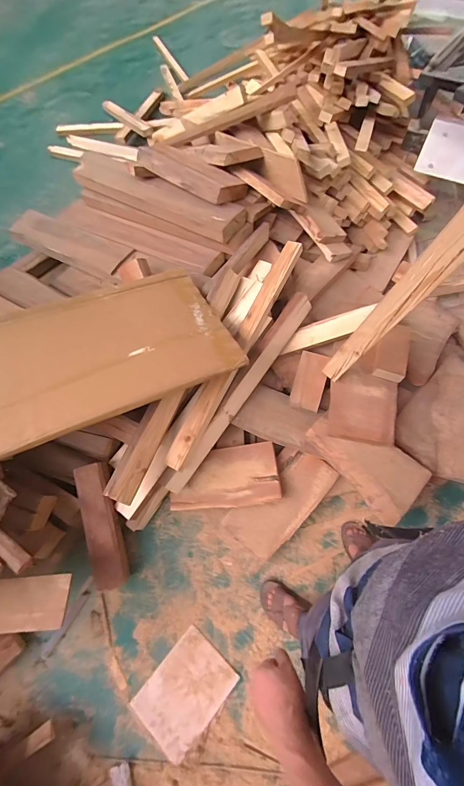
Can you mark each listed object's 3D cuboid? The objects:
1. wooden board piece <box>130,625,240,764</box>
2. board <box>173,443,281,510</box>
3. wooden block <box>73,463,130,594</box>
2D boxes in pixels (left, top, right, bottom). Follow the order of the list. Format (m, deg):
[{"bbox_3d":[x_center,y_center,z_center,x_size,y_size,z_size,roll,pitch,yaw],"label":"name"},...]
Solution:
[{"bbox_3d":[-0.150,0.955,1.123,0.213,0.025,0.282,38,68,20],"label":"wooden board piece"},{"bbox_3d":[-0.029,0.323,1.370,0.414,0.028,0.229,-8,62,11],"label":"board"},{"bbox_3d":[-0.476,0.476,1.267,0.123,0.046,0.429,-15,82,-7],"label":"wooden block"}]

